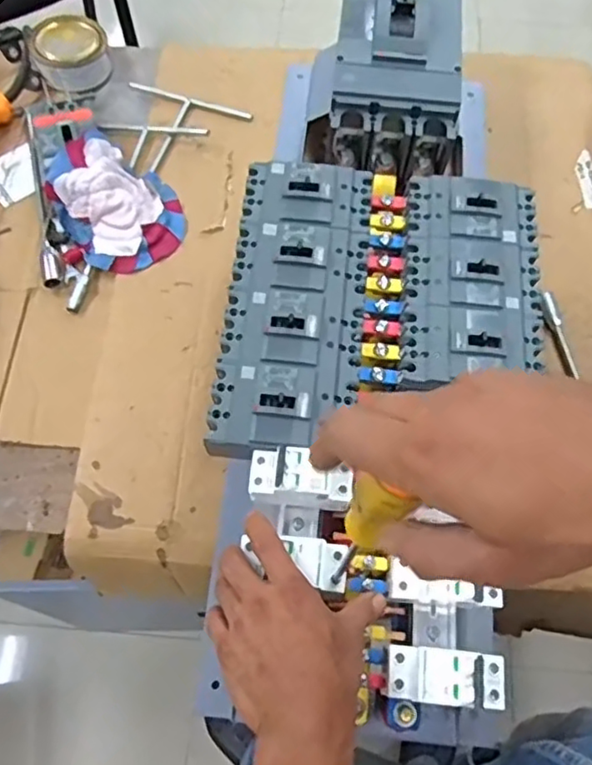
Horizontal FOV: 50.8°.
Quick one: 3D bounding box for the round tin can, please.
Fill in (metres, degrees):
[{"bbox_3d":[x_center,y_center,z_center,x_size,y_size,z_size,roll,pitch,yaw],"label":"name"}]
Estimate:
[{"bbox_3d":[-0.315,-0.462,0.877,0.100,0.049,0.104,0,67,0],"label":"round tin can"}]

